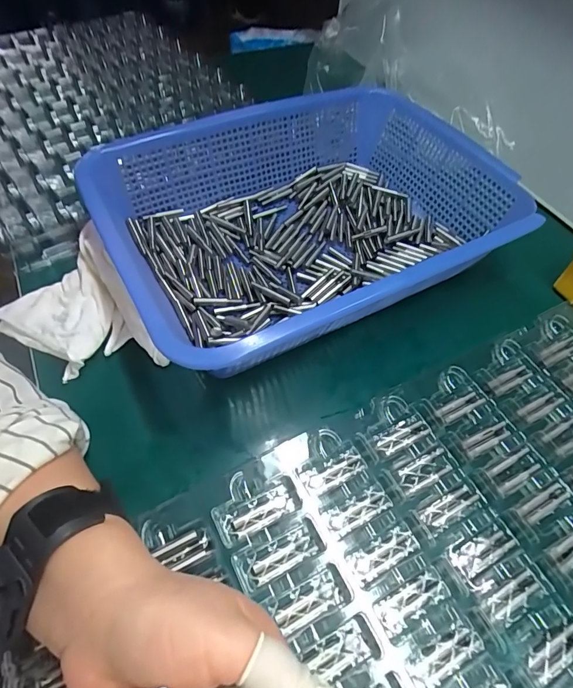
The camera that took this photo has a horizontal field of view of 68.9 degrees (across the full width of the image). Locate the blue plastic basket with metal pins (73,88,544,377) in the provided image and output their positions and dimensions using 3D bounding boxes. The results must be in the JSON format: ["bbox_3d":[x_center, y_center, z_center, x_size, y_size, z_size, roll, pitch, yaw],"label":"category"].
[{"bbox_3d":[0.027,-0.124,0.402,0.357,0.084,0.271,-23,60,-17],"label":"blue plastic basket with metal pins"}]

